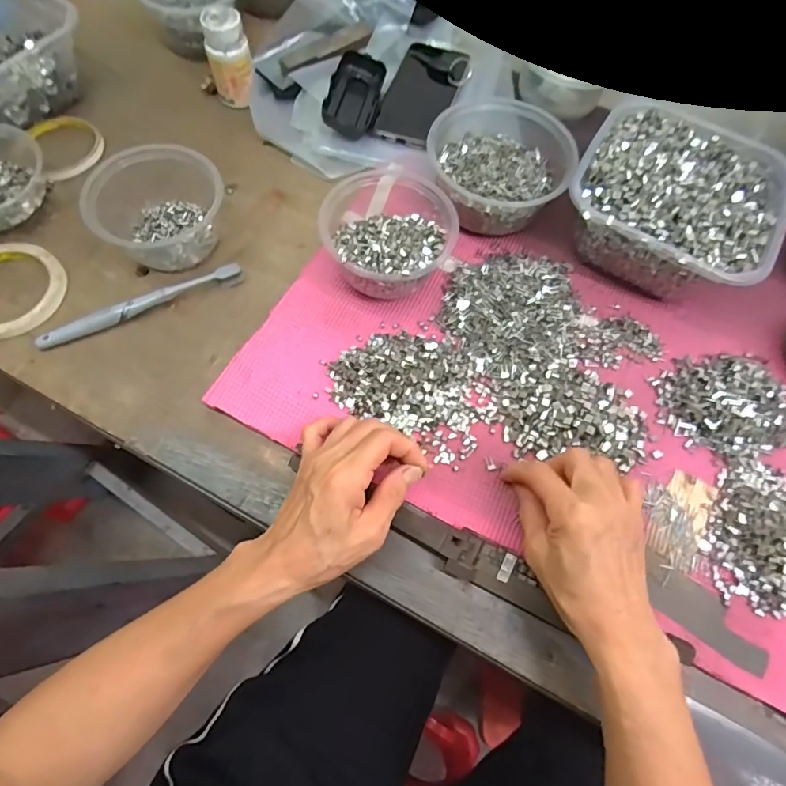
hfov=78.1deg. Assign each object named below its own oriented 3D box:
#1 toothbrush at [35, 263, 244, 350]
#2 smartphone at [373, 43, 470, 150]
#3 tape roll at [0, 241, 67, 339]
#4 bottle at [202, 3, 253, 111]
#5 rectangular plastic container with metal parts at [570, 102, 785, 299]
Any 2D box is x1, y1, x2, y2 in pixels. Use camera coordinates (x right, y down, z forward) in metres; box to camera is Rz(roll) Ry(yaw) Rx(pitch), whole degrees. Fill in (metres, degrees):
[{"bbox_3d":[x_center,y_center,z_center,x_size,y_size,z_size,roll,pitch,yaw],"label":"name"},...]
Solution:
[{"bbox_3d":[-0.224,-0.080,0.433,0.179,0.011,0.017,-24,70,-13],"label":"toothbrush"},{"bbox_3d":[0.035,-0.347,0.548,0.073,0.014,0.169,20,67,5],"label":"smartphone"},{"bbox_3d":[-0.349,-0.097,0.433,0.093,0.014,0.099,1,66,-3],"label":"tape roll"},{"bbox_3d":[-0.175,-0.357,0.522,0.046,0.086,0.049,-16,72,-6],"label":"bottle"},{"bbox_3d":[0.261,-0.181,0.455,0.175,0.070,0.170,29,73,9],"label":"rectangular plastic container with metal parts"}]

